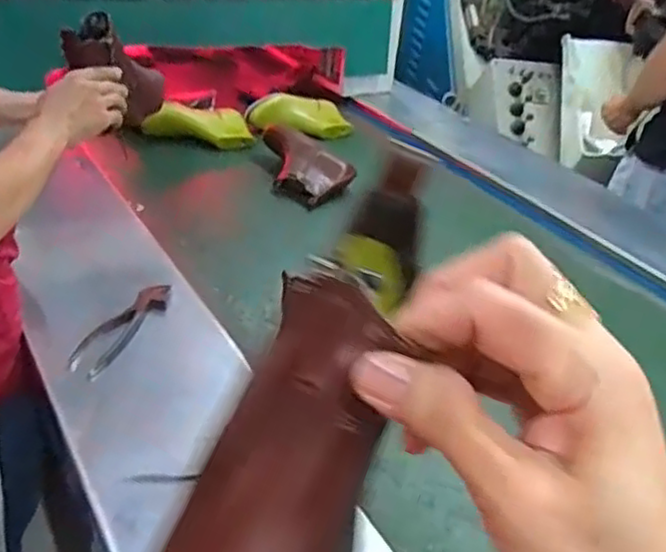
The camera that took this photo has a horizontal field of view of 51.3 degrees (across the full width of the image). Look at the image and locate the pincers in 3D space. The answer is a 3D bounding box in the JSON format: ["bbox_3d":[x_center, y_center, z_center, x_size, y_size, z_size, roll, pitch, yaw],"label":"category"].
[{"bbox_3d":[-0.275,0.063,0.901,0.049,0.034,0.177,16,32,14],"label":"pincers"}]

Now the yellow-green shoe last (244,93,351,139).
[{"bbox_3d":[-0.082,-0.380,1.638,0.249,0.068,0.113,-2,32,-16],"label":"yellow-green shoe last"}]

